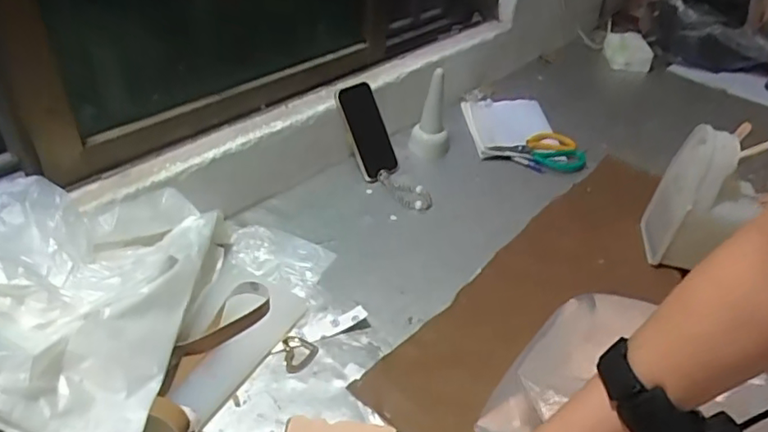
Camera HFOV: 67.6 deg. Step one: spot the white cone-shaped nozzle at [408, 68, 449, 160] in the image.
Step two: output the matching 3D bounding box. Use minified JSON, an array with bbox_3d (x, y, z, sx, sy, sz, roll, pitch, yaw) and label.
[{"bbox_3d":[0.089,-0.177,1.018,0.075,0.142,0.056,8,39,2],"label":"white cone-shaped nozzle"}]

